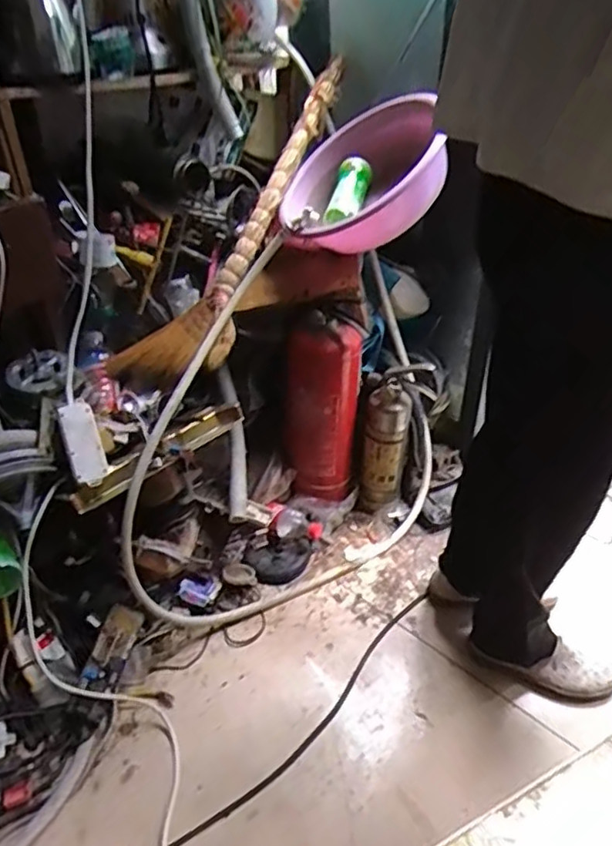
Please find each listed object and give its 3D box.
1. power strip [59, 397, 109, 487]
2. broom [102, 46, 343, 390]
[{"bbox_3d":[-0.355,0.032,0.983,0.053,0.136,0.030,-15,1,-25],"label":"power strip"},{"bbox_3d":[-0.091,-0.391,1.215,0.206,0.085,0.788,22,77,30],"label":"broom"}]

